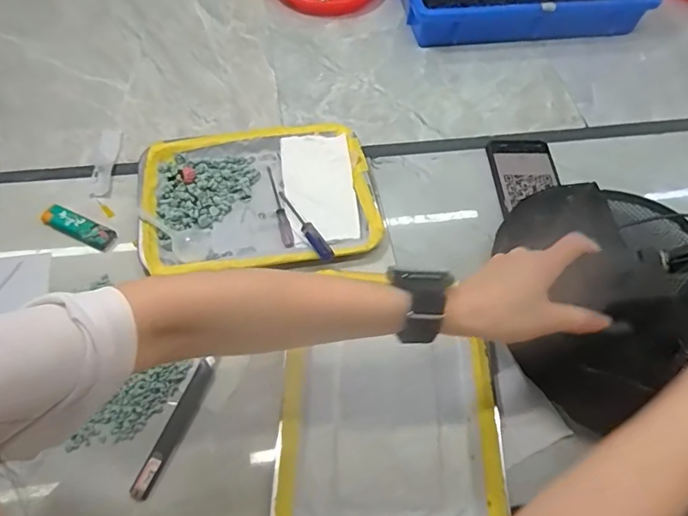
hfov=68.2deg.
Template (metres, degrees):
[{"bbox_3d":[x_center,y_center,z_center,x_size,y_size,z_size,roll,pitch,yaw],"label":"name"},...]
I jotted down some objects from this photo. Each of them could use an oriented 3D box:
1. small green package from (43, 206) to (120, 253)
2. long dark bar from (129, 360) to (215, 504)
[{"bbox_3d":[-0.288,-0.033,0.551,0.087,0.007,0.025,23,60,10],"label":"small green package"},{"bbox_3d":[-0.146,0.148,0.442,0.020,0.009,0.120,19,60,7],"label":"long dark bar"}]

